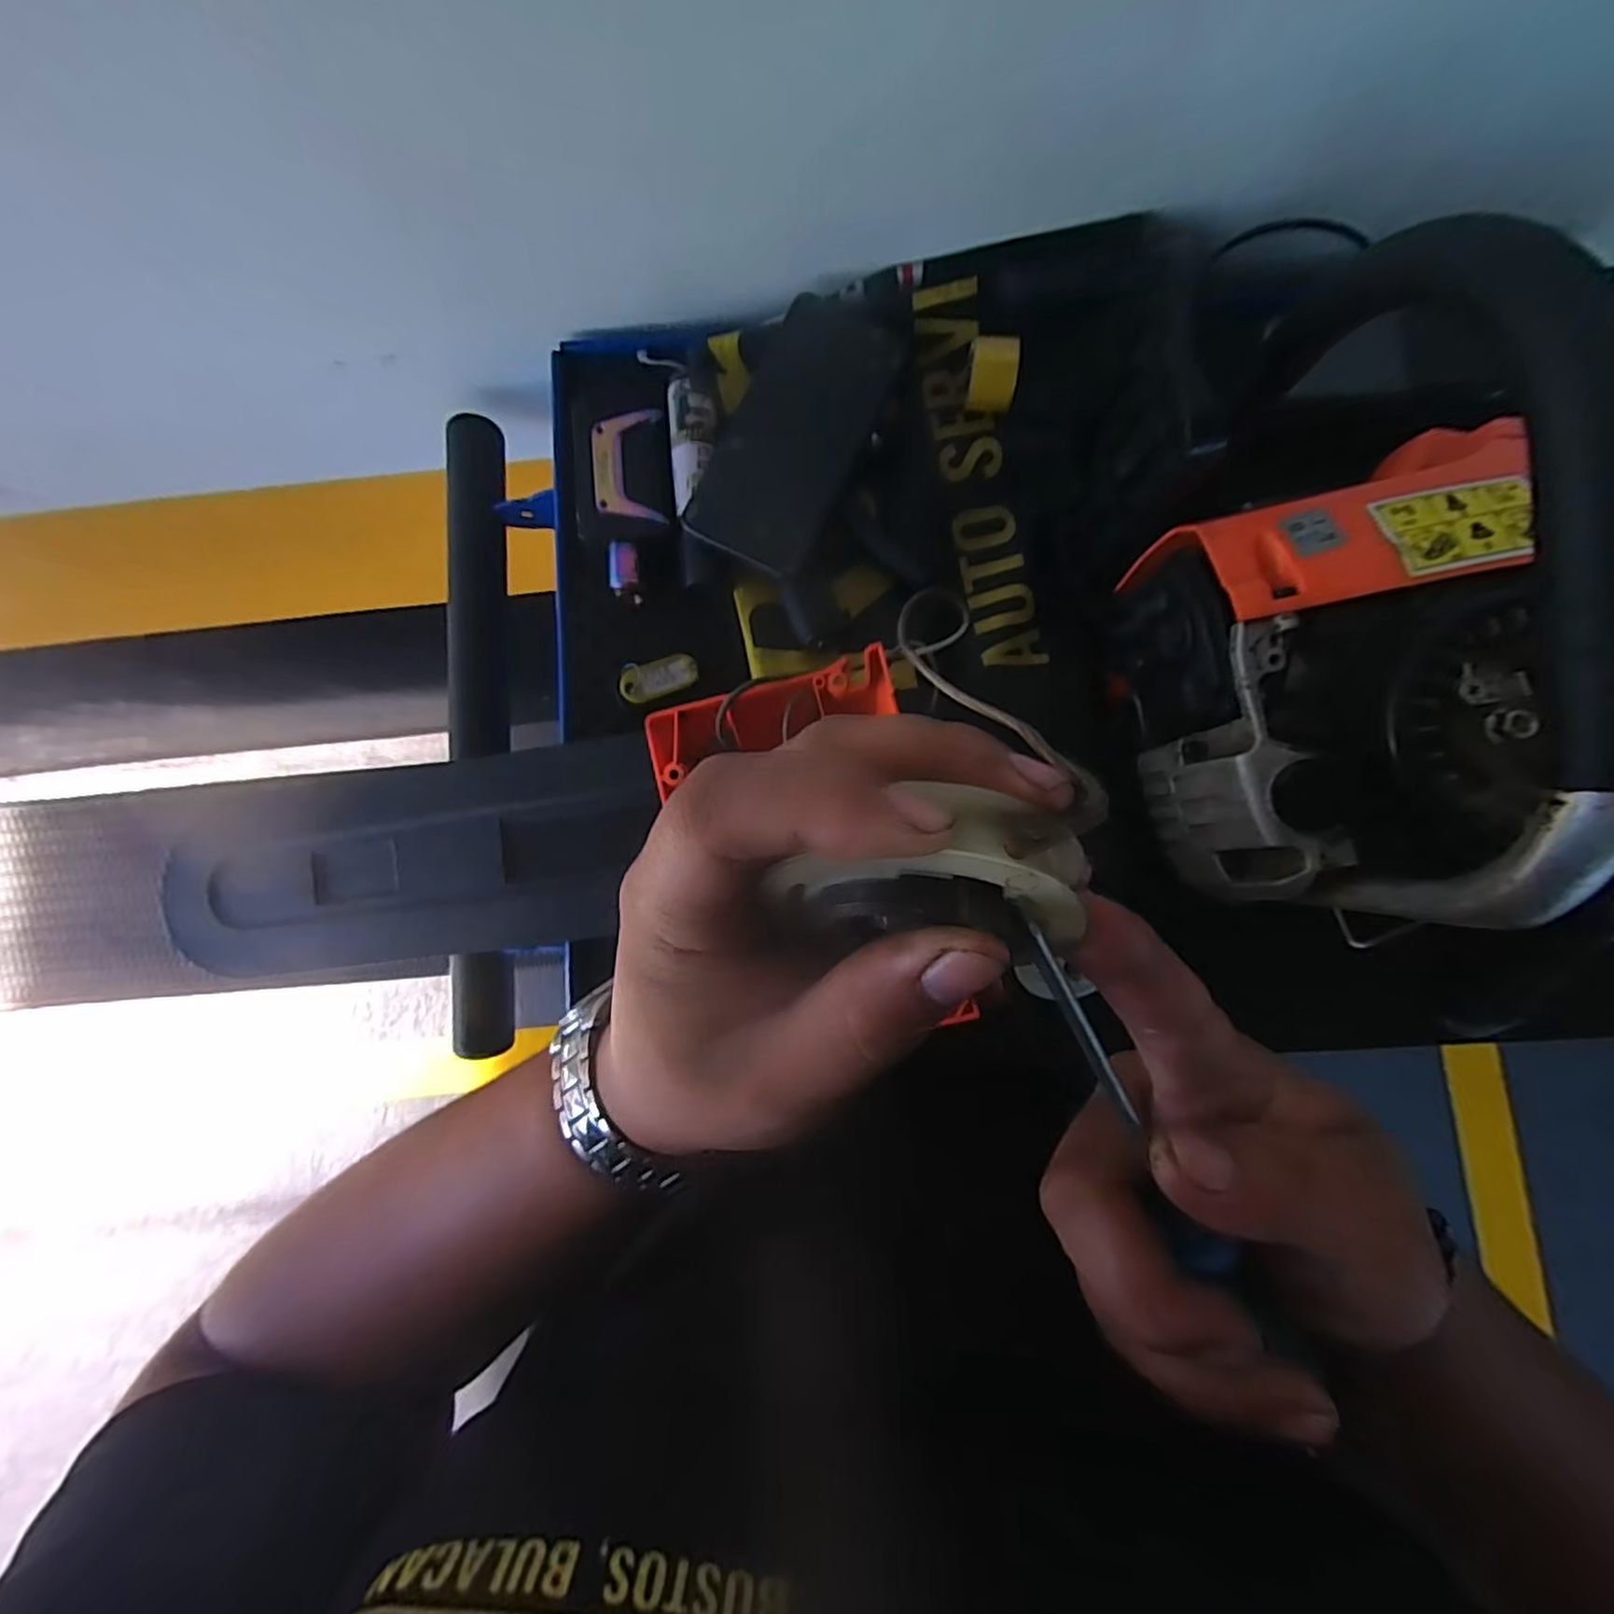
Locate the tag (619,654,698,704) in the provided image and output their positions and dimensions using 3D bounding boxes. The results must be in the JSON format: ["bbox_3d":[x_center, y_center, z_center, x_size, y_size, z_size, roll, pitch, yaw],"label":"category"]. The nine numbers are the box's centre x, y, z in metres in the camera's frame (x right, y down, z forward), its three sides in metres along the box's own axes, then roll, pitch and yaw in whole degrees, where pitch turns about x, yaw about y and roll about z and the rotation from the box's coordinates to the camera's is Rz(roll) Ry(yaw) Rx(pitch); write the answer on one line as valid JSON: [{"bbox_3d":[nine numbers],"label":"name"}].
[{"bbox_3d":[-0.090,-0.080,0.421,0.047,0.004,0.025,-21,85,-14],"label":"tag"}]

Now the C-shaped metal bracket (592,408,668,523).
[{"bbox_3d":[-0.106,-0.203,0.411,0.040,0.007,0.070,-5,85,1],"label":"C-shaped metal bracket"}]

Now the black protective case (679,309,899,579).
[{"bbox_3d":[-0.006,-0.219,0.405,0.075,0.010,0.154,25,86,3],"label":"black protective case"}]

